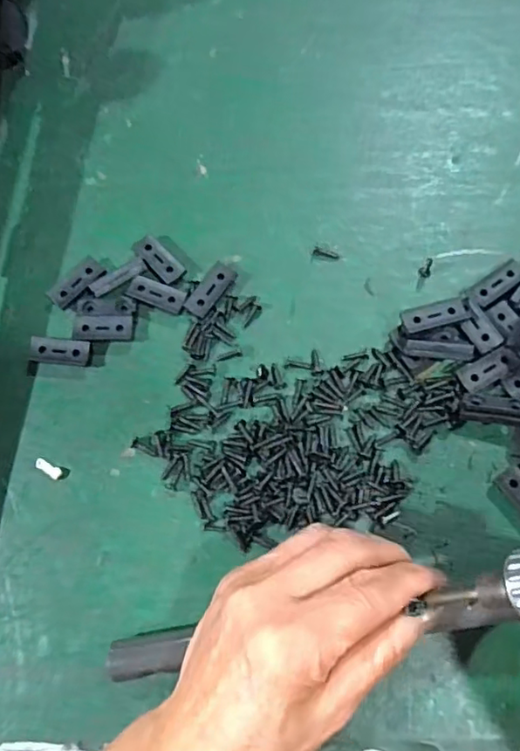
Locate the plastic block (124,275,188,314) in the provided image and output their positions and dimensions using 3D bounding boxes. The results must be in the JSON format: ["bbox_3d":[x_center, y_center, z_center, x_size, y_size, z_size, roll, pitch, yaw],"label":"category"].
[{"bbox_3d":[-0.061,-0.048,0.343,0.034,0.004,0.014,20,75,8],"label":"plastic block"}]

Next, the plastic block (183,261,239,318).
[{"bbox_3d":[-0.029,-0.050,0.345,0.015,0.005,0.035,35,77,12],"label":"plastic block"}]

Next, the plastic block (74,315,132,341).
[{"bbox_3d":[-0.091,-0.028,0.339,0.032,0.004,0.014,-1,73,2],"label":"plastic block"}]

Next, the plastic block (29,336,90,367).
[{"bbox_3d":[-0.115,-0.014,0.337,0.032,0.009,0.014,5,73,4],"label":"plastic block"}]

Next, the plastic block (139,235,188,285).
[{"bbox_3d":[-0.059,-0.069,0.350,0.015,0.005,0.032,-42,76,-10],"label":"plastic block"}]

